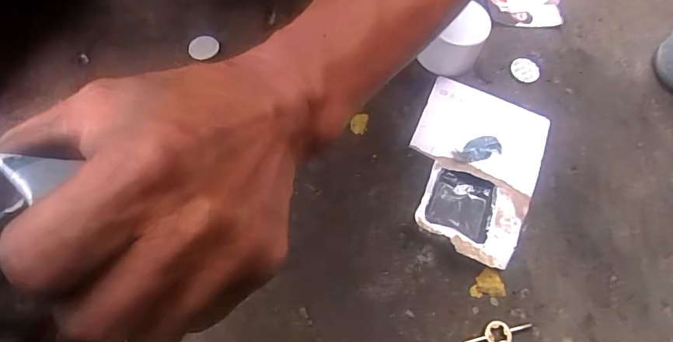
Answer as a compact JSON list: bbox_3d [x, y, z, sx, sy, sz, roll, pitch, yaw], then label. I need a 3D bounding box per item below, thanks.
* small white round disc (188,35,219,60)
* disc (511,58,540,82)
[{"bbox_3d":[-0.123,-0.115,0.412,0.026,0.006,0.027,2,65,-4],"label":"small white round disc"},{"bbox_3d":[0.183,-0.099,0.427,0.027,0.007,0.024,32,67,10],"label":"disc"}]

